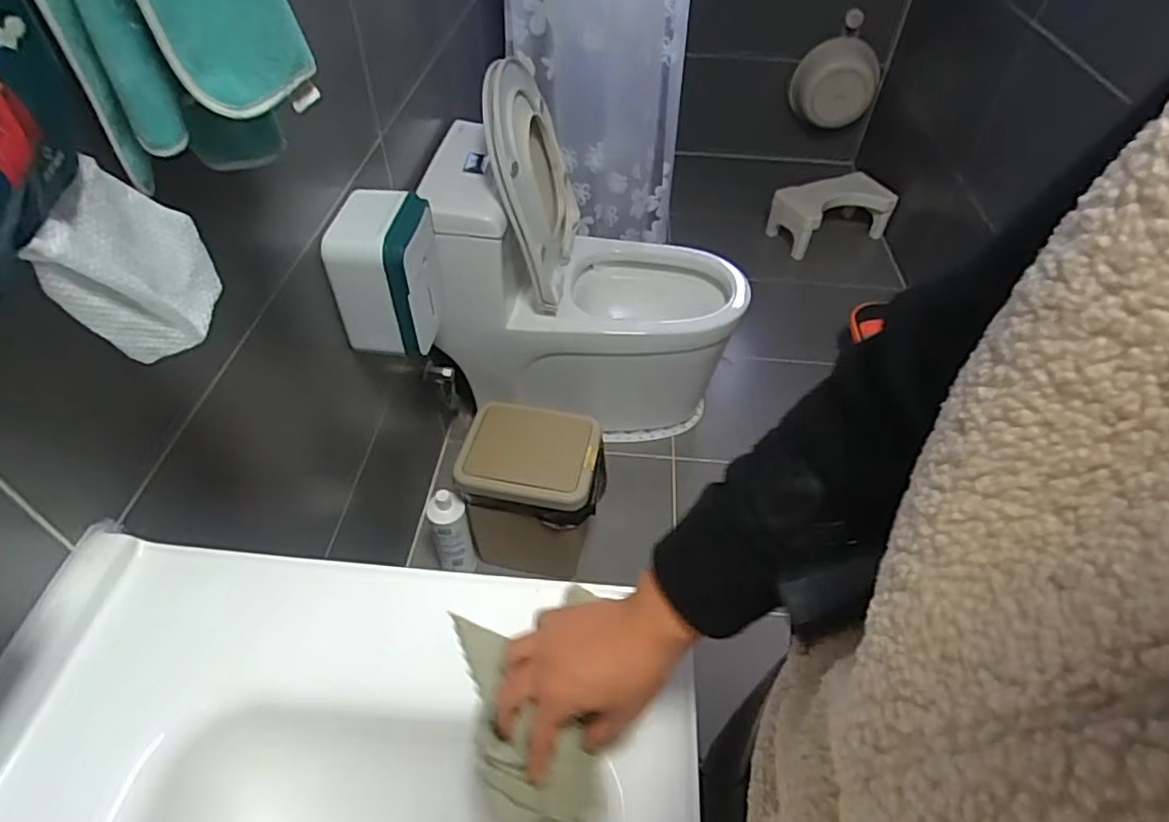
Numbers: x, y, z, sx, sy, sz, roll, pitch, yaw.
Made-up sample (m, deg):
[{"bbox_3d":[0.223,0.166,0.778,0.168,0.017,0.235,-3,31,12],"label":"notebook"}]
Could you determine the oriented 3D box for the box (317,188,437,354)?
[{"bbox_3d":[-0.297,-0.215,0.988,0.123,0.212,0.153,10,47,7],"label":"box"}]

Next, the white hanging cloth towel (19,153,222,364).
[{"bbox_3d":[-0.283,-0.092,0.412,0.041,0.097,0.108,0,47,-2],"label":"white hanging cloth towel"}]

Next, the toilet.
[{"bbox_3d":[0.015,-0.339,1.523,0.693,0.739,0.455,-3,47,-5],"label":"toilet"}]

